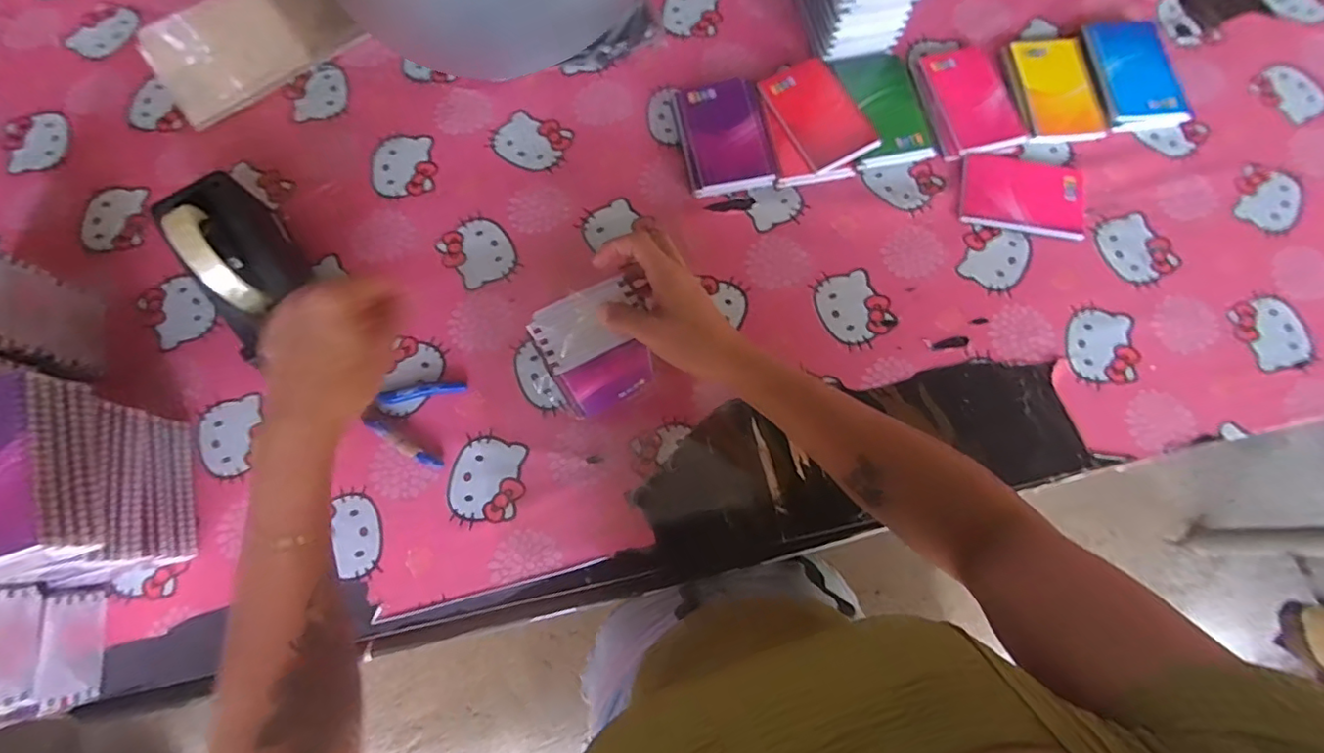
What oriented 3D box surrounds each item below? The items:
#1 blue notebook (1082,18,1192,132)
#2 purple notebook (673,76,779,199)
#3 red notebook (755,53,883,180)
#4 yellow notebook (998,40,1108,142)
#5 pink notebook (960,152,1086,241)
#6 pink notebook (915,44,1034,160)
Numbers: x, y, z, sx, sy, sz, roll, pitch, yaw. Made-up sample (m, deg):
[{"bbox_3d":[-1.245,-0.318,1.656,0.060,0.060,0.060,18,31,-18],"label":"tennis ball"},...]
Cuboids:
[{"bbox_3d":[0.542,-0.345,0.661,0.088,0.011,0.130,-9,80,0],"label":"blue notebook"},{"bbox_3d":[0.070,-0.264,0.645,0.096,0.028,0.144,-11,74,-3],"label":"purple notebook"},{"bbox_3d":[0.173,-0.293,0.643,0.082,0.009,0.135,-27,75,1],"label":"red notebook"},{"bbox_3d":[0.450,-0.331,0.670,0.094,0.022,0.136,-7,74,-2],"label":"yellow notebook"},{"bbox_3d":[0.395,-0.204,0.634,0.132,0.015,0.095,11,74,3],"label":"pink notebook"},{"bbox_3d":[0.351,-0.317,0.664,0.093,0.020,0.130,-12,74,-3],"label":"pink notebook"}]

